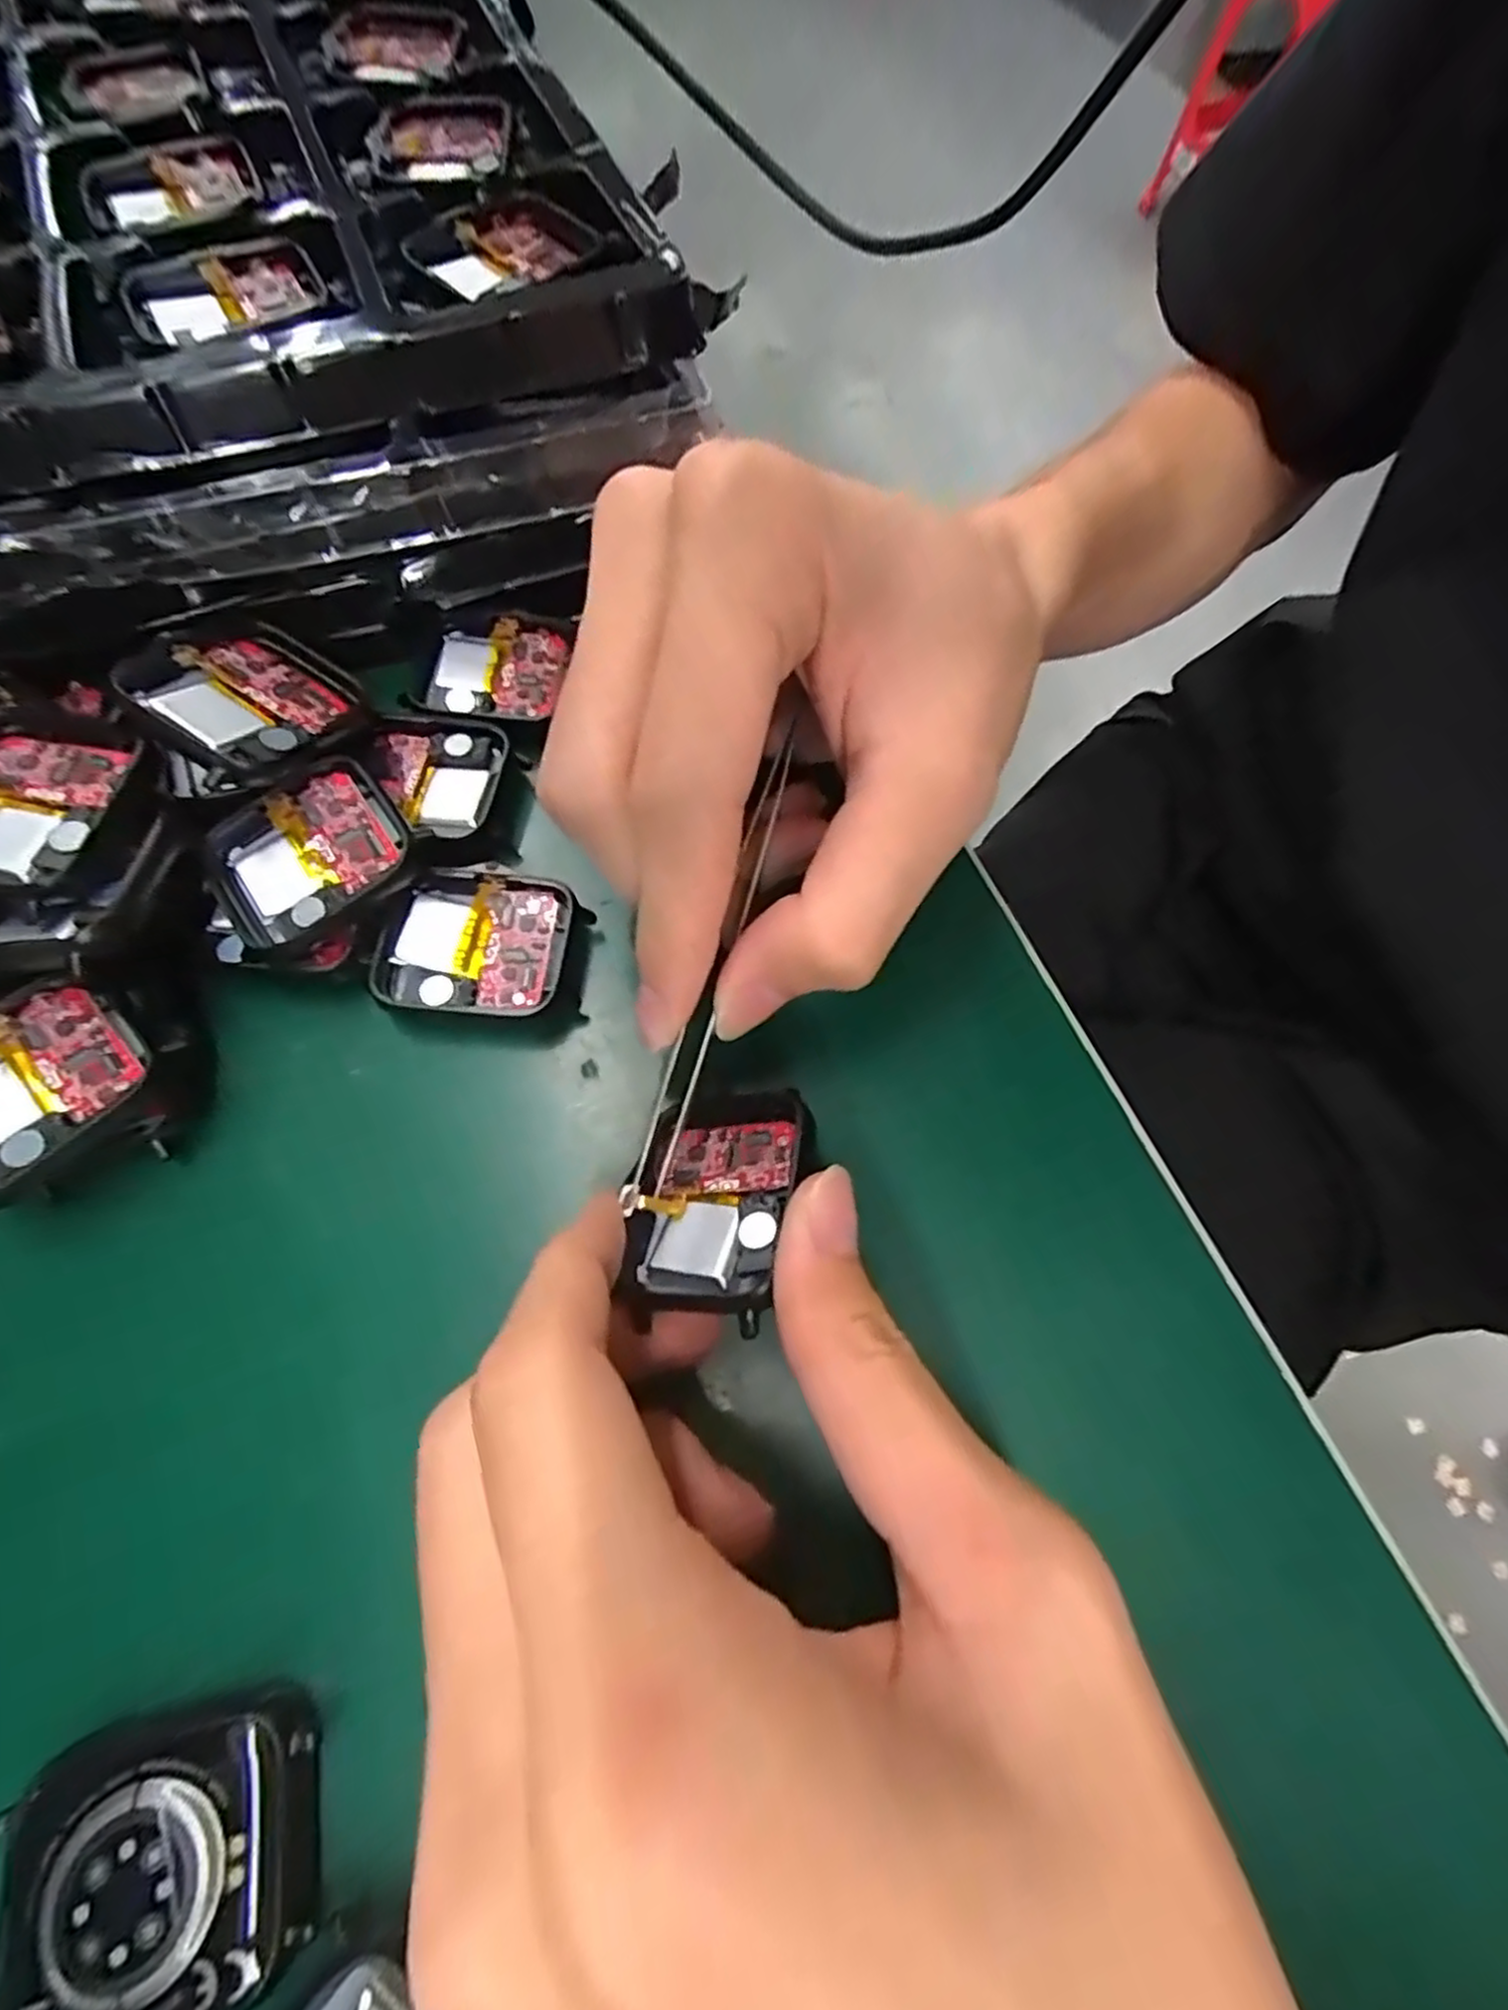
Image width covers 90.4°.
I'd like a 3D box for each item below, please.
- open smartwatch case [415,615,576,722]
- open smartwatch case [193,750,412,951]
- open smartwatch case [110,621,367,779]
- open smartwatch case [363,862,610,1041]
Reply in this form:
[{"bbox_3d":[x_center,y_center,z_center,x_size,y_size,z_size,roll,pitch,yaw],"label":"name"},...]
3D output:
[{"bbox_3d":[-0.071,-0.092,0.206,0.038,0.007,0.033,-3,68,-1],"label":"open smartwatch case"},{"bbox_3d":[-0.102,-0.033,0.173,0.043,0.017,0.034,-33,72,-13],"label":"open smartwatch case"},{"bbox_3d":[-0.116,-0.072,0.173,0.040,0.005,0.044,37,49,-4],"label":"open smartwatch case"},{"bbox_3d":[-0.061,-0.013,0.173,0.046,0.009,0.039,8,67,5],"label":"open smartwatch case"}]

